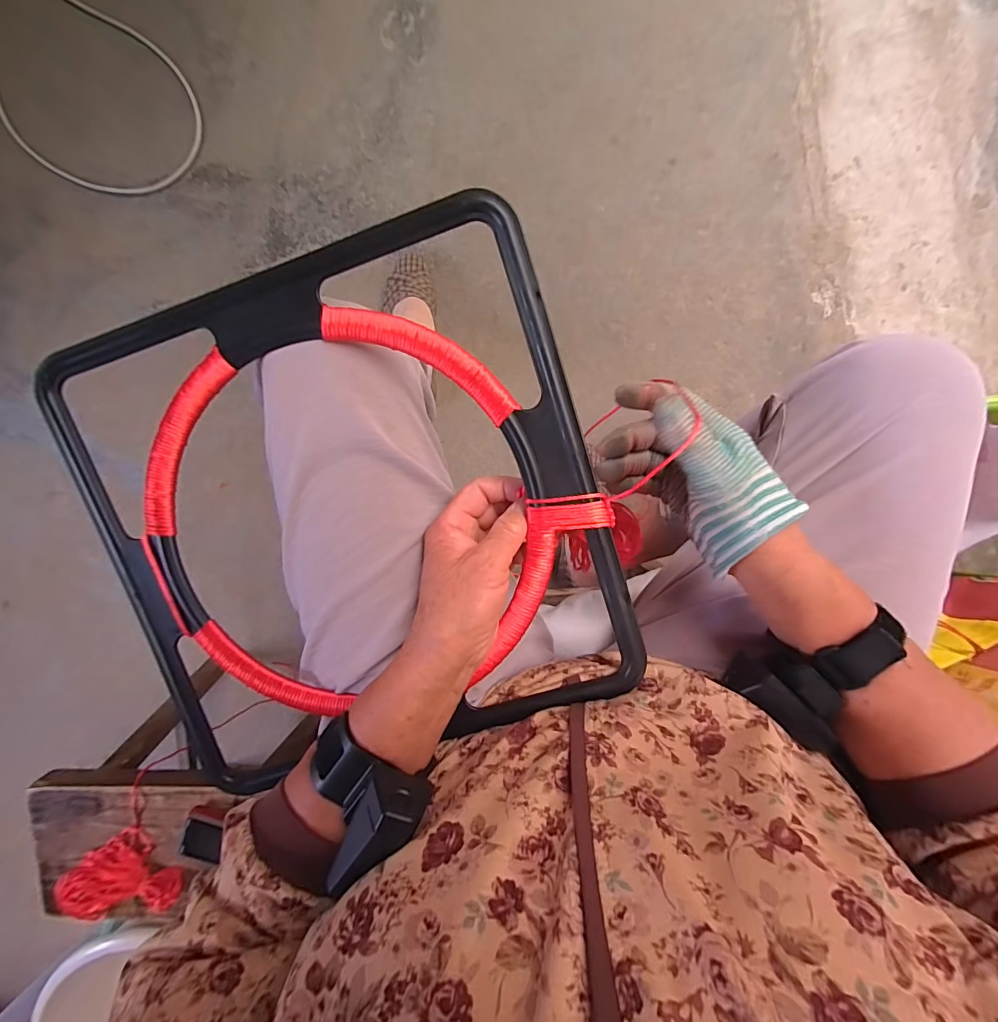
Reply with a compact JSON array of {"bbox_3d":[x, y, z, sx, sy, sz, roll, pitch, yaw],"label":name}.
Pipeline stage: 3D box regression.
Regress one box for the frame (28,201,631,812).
[{"bbox_3d":[-0.104,0.012,0.291,0.334,0.028,0.325,-16,95,6],"label":"frame"}]

